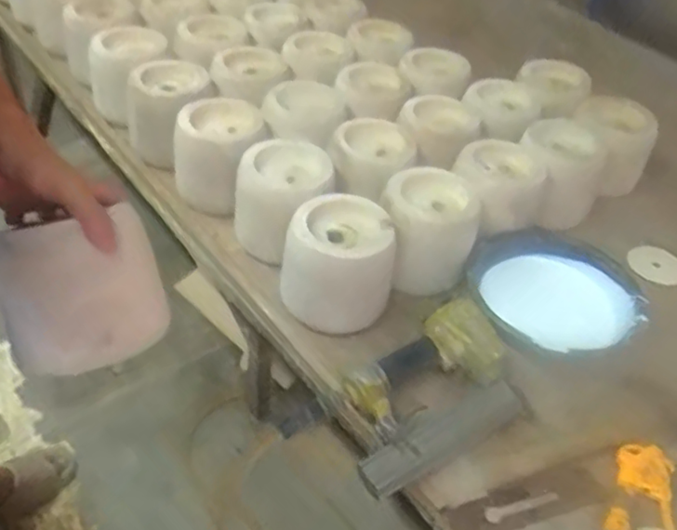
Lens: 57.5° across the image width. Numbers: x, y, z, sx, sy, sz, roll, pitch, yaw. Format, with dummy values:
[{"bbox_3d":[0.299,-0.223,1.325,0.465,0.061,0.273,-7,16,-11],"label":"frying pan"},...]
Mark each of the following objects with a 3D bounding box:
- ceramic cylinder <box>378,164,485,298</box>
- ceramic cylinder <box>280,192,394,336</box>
[{"bbox_3d":[0.116,-0.042,0.836,0.132,0.111,0.149,17,45,11],"label":"ceramic cylinder"},{"bbox_3d":[-0.003,0.000,0.768,0.135,0.115,0.147,8,44,2],"label":"ceramic cylinder"}]

